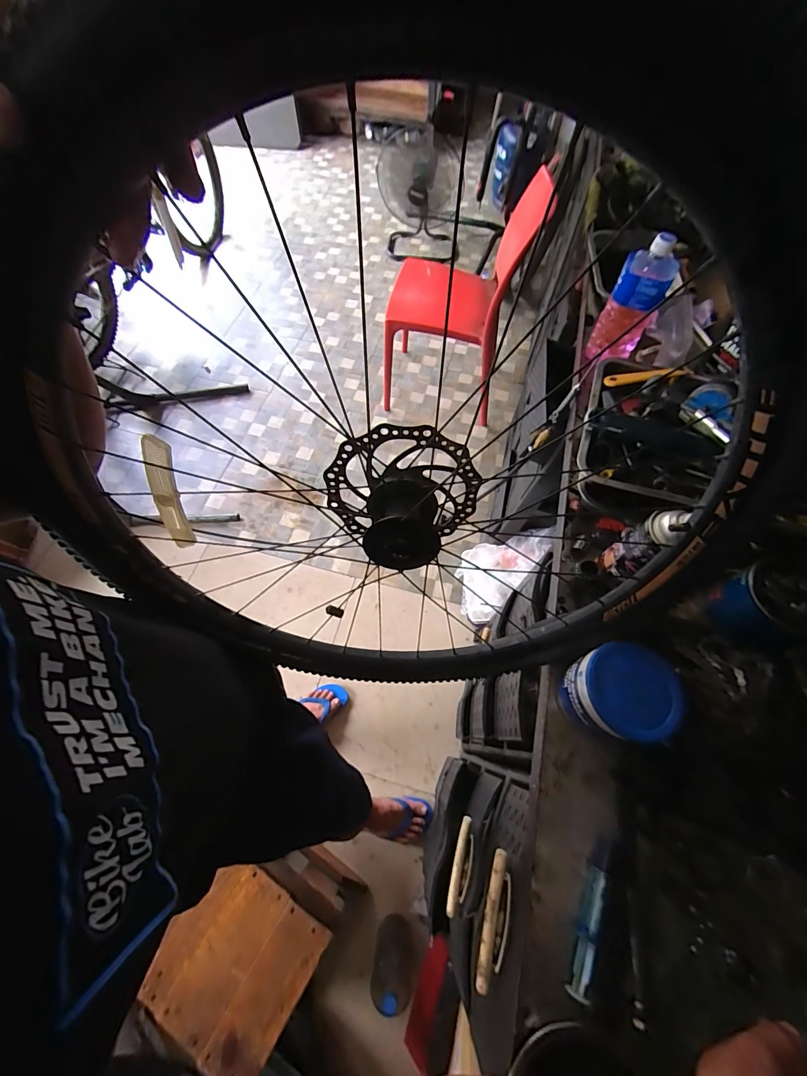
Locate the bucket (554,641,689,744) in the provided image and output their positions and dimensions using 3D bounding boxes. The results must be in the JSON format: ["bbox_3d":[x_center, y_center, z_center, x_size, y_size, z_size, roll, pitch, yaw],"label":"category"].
[{"bbox_3d":[0.245,0.181,0.461,0.102,0.089,0.095,0,64,0],"label":"bucket"}]

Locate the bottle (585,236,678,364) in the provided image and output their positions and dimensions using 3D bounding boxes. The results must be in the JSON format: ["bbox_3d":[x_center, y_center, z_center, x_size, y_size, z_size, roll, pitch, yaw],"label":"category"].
[{"bbox_3d":[0.408,-0.415,0.703,0.088,0.194,0.069,29,67,13],"label":"bottle"}]

